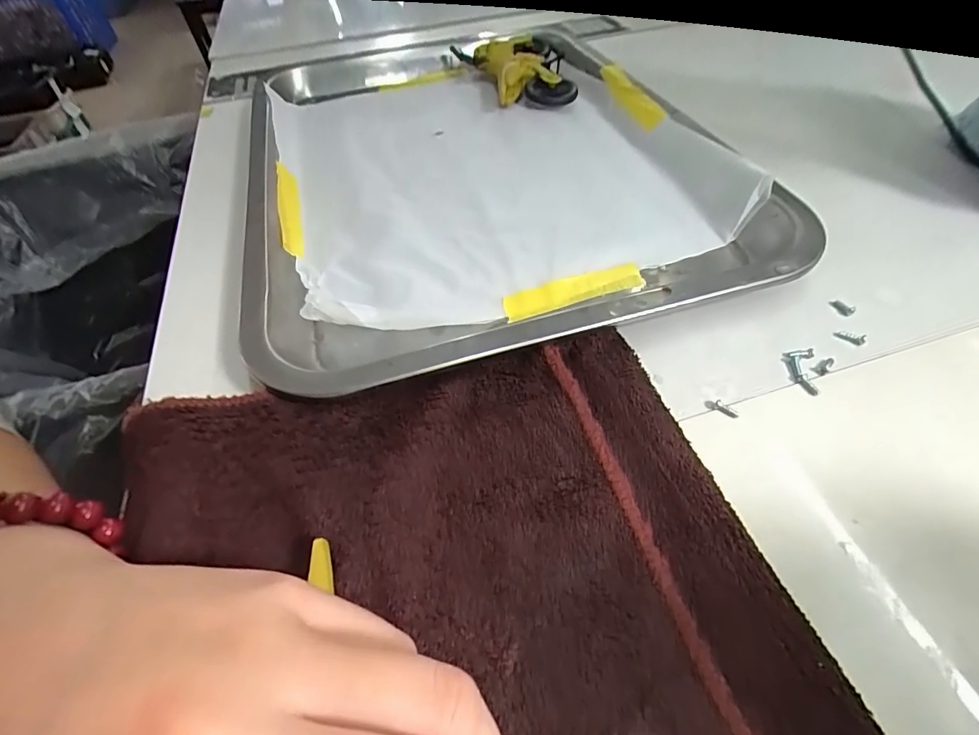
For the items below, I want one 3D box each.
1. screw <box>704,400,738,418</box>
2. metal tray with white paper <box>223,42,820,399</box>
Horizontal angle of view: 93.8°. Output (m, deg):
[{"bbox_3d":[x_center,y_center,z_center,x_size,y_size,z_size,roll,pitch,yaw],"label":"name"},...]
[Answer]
[{"bbox_3d":[0.089,0.016,0.176,0.004,0.004,0.012,-37,57,-25],"label":"screw"},{"bbox_3d":[-0.014,-0.143,0.293,0.260,0.021,0.358,-16,52,-8],"label":"metal tray with white paper"}]

